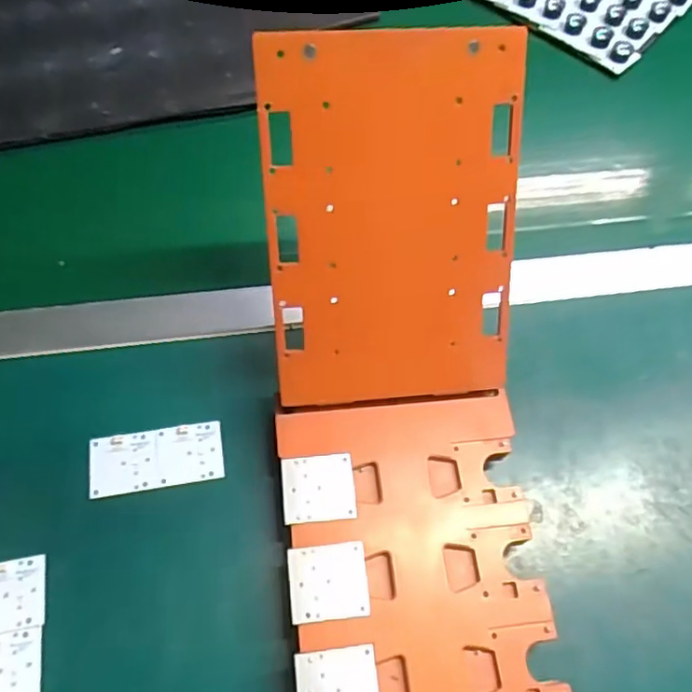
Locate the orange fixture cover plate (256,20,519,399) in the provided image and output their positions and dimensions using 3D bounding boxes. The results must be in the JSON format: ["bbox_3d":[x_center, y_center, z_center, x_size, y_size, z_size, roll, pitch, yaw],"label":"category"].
[{"bbox_3d":[0.030,-0.072,0.384,0.156,0.228,0.006,-4,21,-5],"label":"orange fixture cover plate"}]

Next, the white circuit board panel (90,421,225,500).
[{"bbox_3d":[-0.140,0.083,0.447,0.094,0.004,0.044,-8,65,-7],"label":"white circuit board panel"}]

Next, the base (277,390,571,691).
[{"bbox_3d":[0.048,0.152,0.406,0.164,0.037,0.229,-5,65,-6],"label":"base"}]

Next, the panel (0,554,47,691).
[{"bbox_3d":[-0.221,0.185,0.391,0.048,0.005,0.089,-9,65,-8],"label":"panel"}]

